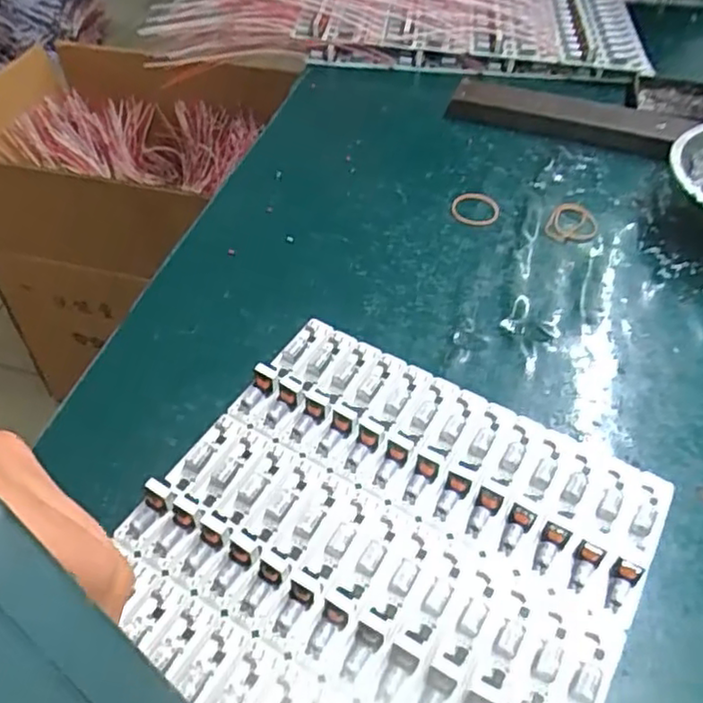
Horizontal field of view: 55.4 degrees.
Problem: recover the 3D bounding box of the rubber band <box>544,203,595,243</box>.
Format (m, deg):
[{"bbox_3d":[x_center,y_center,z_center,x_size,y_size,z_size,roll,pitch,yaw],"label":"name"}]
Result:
[{"bbox_3d":[0.140,-0.081,0.422,0.029,0.004,0.042,28,53,21],"label":"rubber band"}]

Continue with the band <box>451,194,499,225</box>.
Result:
[{"bbox_3d":[0.081,-0.093,0.439,0.031,0.004,0.029,1,61,-2],"label":"band"}]

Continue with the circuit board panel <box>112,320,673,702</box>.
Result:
[{"bbox_3d":[-0.017,0.115,0.239,0.185,0.010,0.293,26,53,20],"label":"circuit board panel"}]

